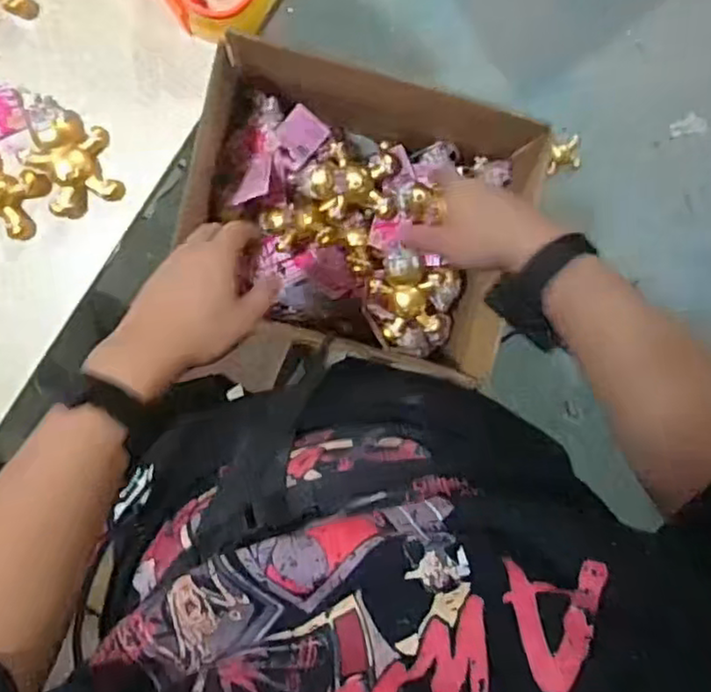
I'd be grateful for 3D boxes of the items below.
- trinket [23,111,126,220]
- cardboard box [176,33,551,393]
[{"bbox_3d":[-0.295,-0.192,0.717,0.078,0.033,0.097,-25,98,0],"label":"trinket"},{"bbox_3d":[0.003,-0.155,0.771,0.347,0.188,0.276,17,96,-6],"label":"cardboard box"}]

